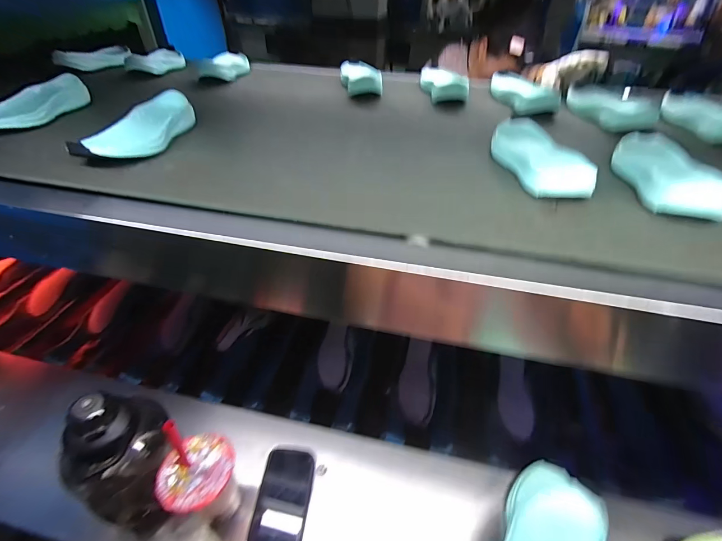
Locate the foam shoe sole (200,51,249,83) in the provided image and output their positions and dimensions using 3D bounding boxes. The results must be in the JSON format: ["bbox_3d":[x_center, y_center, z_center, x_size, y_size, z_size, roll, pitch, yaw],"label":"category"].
[{"bbox_3d":[-0.330,-0.517,0.860,0.073,0.041,0.223,3,40,1],"label":"foam shoe sole"}]

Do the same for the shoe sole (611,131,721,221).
[{"bbox_3d":[0.410,-0.150,0.476,0.077,0.041,0.239,12,41,12],"label":"shoe sole"}]

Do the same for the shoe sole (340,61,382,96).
[{"bbox_3d":[-0.006,-0.466,0.820,0.077,0.039,0.203,-7,41,-10],"label":"shoe sole"}]

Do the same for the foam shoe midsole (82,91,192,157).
[{"bbox_3d":[-0.324,-0.216,0.517,0.067,0.044,0.221,3,40,2],"label":"foam shoe midsole"}]

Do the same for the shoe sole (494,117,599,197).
[{"bbox_3d":[0.243,-0.169,0.498,0.078,0.040,0.222,1,40,-1],"label":"shoe sole"}]

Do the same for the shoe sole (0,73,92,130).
[{"bbox_3d":[-0.559,-0.287,0.588,0.084,0.036,0.223,2,40,0],"label":"shoe sole"}]

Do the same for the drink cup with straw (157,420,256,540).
[{"bbox_3d":[-0.212,0.292,0.471,0.085,0.219,0.085,1,40,-1],"label":"drink cup with straw"}]

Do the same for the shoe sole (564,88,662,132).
[{"bbox_3d":[0.511,-0.337,0.704,0.102,0.039,0.229,2,40,0],"label":"shoe sole"}]

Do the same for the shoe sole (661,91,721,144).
[{"bbox_3d":[0.665,-0.306,0.671,0.078,0.046,0.238,1,40,0],"label":"shoe sole"}]

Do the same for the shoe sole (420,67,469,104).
[{"bbox_3d":[0.198,-0.443,0.798,0.092,0.047,0.207,2,40,1],"label":"shoe sole"}]

